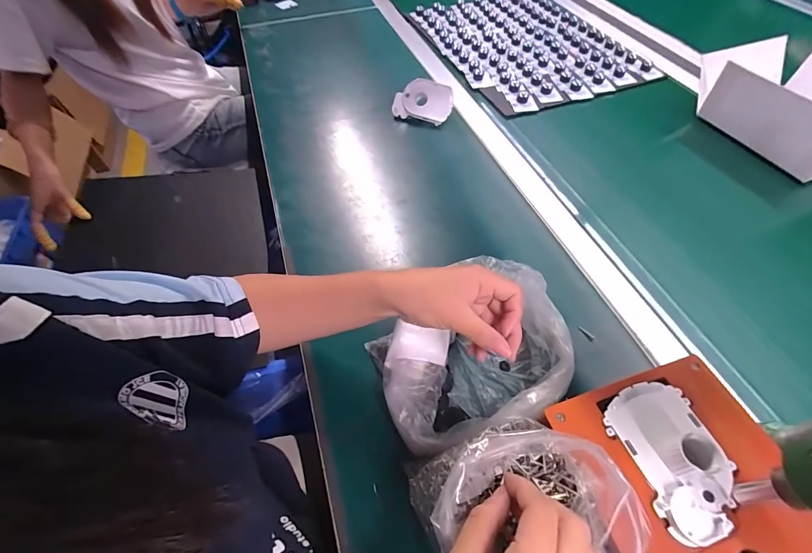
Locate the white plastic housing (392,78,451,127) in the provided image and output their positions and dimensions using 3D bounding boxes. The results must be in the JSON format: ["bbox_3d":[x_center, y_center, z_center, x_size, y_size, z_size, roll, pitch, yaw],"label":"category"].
[{"bbox_3d":[0.031,-0.308,0.678,0.102,0.057,0.054,15,55,11],"label":"white plastic housing"}]

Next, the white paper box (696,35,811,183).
[{"bbox_3d":[0.613,-0.273,0.591,0.219,0.088,0.254,-24,57,-16],"label":"white paper box"}]

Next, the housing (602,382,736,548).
[{"bbox_3d":[0.197,0.127,0.273,0.067,0.026,0.102,-8,54,-6],"label":"housing"}]

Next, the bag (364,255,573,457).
[{"bbox_3d":[0.064,0.073,0.382,0.186,0.070,0.151,-17,55,-12],"label":"bag"}]

